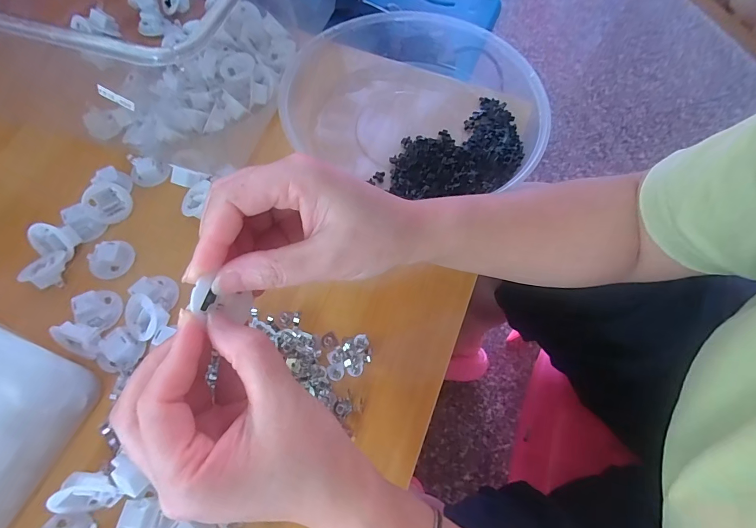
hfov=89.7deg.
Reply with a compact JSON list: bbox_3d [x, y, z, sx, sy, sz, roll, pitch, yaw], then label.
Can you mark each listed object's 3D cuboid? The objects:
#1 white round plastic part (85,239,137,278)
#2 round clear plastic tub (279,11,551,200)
[{"bbox_3d":[-0.214,-0.004,0.304,0.023,0.020,0.029,8,66,1],"label":"white round plastic part"},{"bbox_3d":[0.027,-0.150,0.365,0.251,0.069,0.225,22,67,7],"label":"round clear plastic tub"}]

